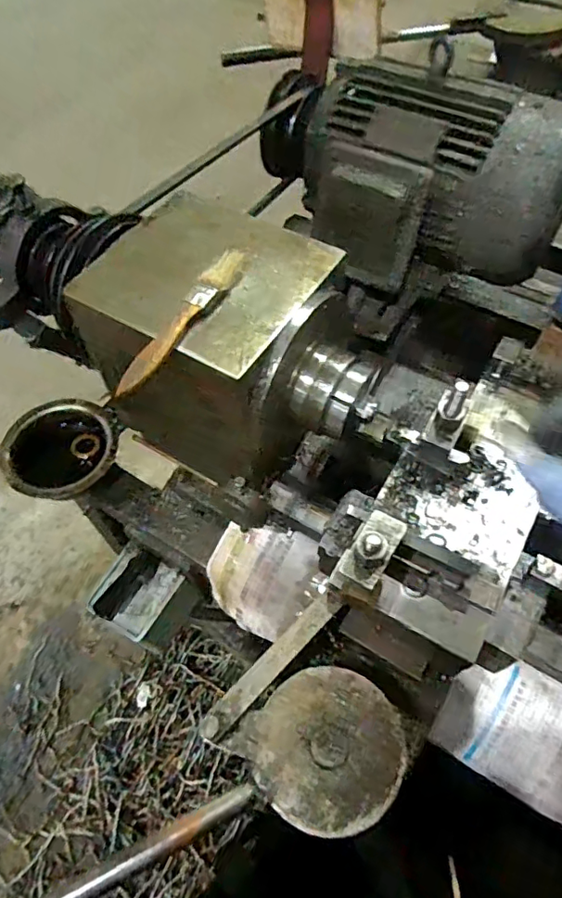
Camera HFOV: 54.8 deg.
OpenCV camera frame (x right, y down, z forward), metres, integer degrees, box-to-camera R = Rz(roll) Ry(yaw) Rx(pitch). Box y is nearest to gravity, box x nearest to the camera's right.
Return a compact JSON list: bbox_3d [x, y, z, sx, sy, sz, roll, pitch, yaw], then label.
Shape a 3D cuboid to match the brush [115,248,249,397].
[{"bbox_3d":[-0.069,-0.096,0.396,0.020,0.015,0.153,25,62,16],"label":"brush"}]

